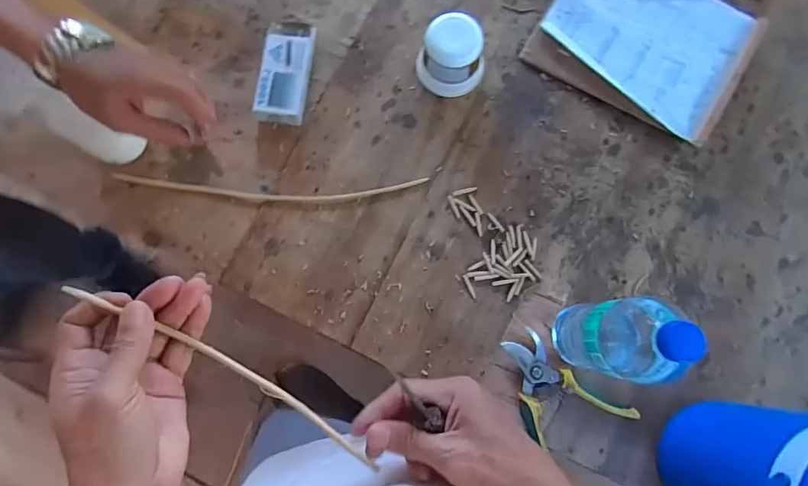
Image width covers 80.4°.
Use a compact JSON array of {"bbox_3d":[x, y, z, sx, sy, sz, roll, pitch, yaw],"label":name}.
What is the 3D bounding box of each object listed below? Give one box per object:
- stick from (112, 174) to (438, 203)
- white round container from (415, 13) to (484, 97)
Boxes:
[{"bbox_3d":[-0.178,-0.072,0.647,0.415,0.014,0.035,0,80,1],"label":"stick"},{"bbox_3d":[0.065,-0.256,0.653,0.082,0.081,0.077,0,80,1],"label":"white round container"}]

